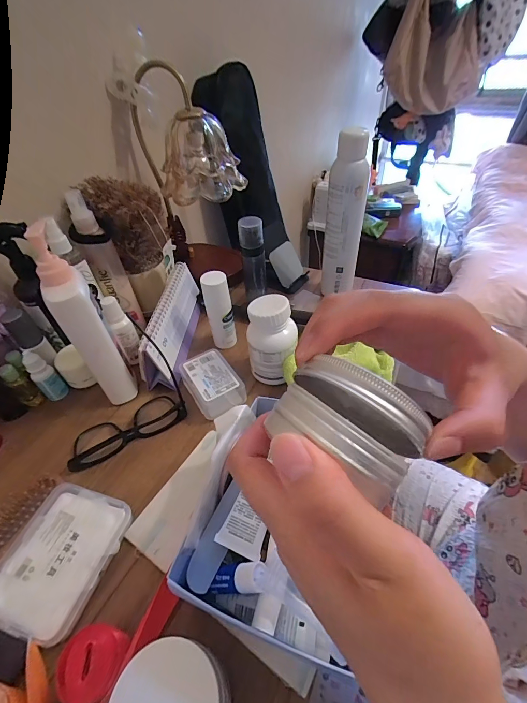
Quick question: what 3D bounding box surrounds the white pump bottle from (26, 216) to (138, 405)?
[{"bbox_3d":[-0.206,-0.028,0.379,0.039,0.223,0.046,-24,48,-18],"label":"white pump bottle"}]

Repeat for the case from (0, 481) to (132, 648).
[{"bbox_3d":[-0.190,0.189,0.306,0.093,0.021,0.114,12,48,17],"label":"case"}]

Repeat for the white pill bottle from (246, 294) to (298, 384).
[{"bbox_3d":[0.013,-0.015,0.421,0.063,0.108,0.062,-2,45,4],"label":"white pill bottle"}]

